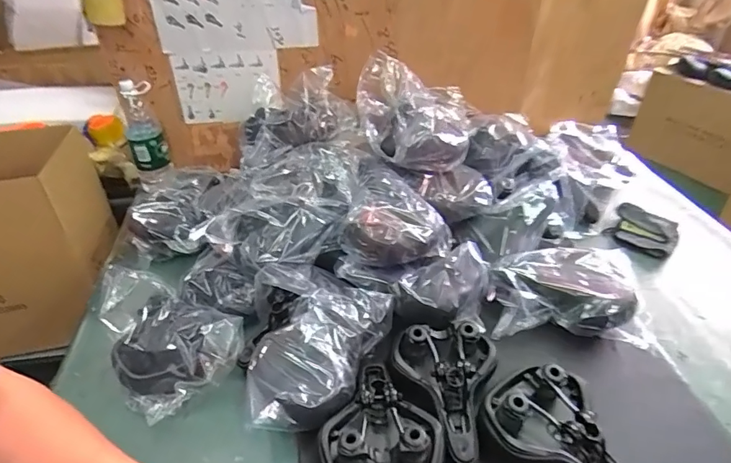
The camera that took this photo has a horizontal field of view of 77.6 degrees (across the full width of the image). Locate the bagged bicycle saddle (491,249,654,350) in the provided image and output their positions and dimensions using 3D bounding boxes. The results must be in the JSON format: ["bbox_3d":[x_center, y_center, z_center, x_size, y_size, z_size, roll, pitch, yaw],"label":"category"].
[{"bbox_3d":[0.404,0.126,0.911,0.287,0.122,0.164,8,39,12],"label":"bagged bicycle saddle"}]

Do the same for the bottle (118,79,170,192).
[{"bbox_3d":[-0.625,-0.265,1.293,0.099,0.297,0.091,-17,40,-19],"label":"bottle"}]

